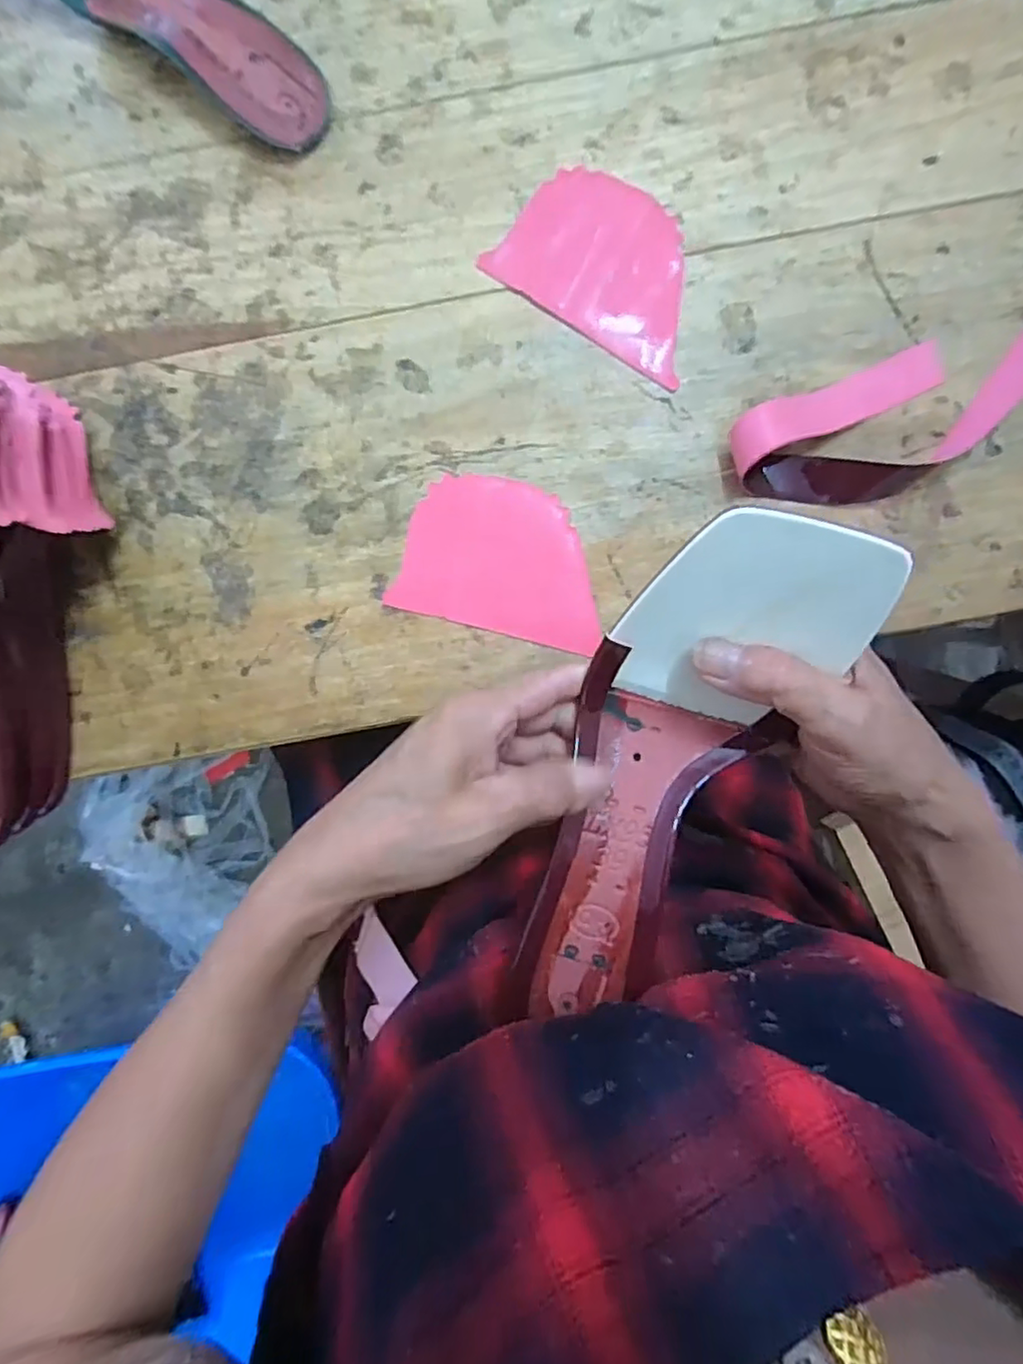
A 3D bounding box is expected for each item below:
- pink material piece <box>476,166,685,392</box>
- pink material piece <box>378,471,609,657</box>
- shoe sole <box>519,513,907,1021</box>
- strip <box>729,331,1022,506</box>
[{"bbox_3d":[0.061,-0.246,0.370,0.128,0.004,0.088,34,89,2],"label":"pink material piece"},{"bbox_3d":[-0.002,-0.072,0.367,0.120,0.004,0.087,15,89,1],"label":"pink material piece"},{"bbox_3d":[0.062,0.042,0.257,0.082,0.049,0.231,25,102,2],"label":"shoe sole"},{"bbox_3d":[0.223,-0.152,0.357,0.194,0.023,0.071,-24,88,0],"label":"strip"}]

